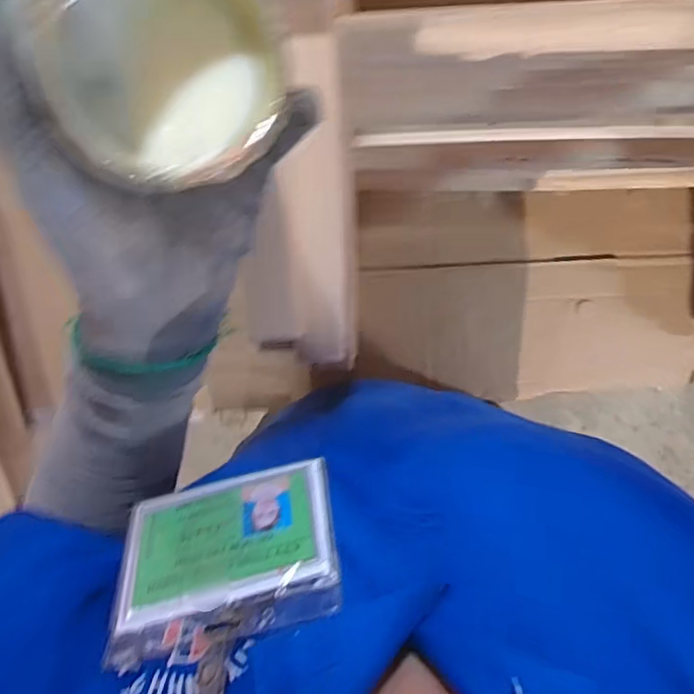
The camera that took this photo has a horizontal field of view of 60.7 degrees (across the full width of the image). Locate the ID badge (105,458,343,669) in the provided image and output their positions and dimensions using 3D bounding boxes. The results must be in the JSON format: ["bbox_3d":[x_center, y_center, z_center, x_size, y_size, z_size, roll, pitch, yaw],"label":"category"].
[{"bbox_3d":[-0.055,0.093,0.267,0.099,0.083,0.005,-16,128,1],"label":"ID badge"}]

